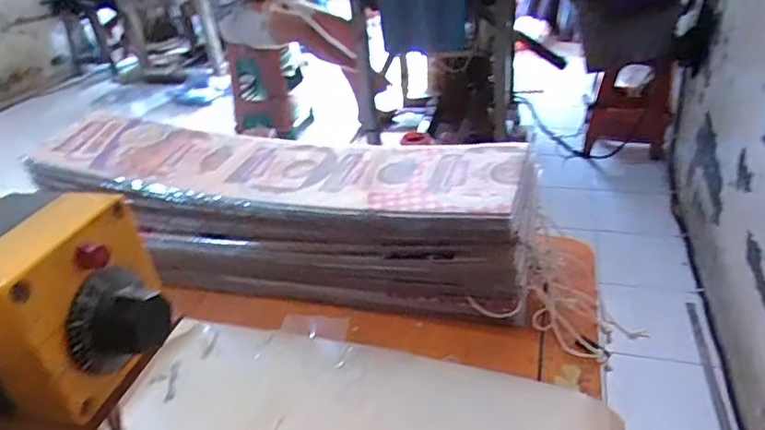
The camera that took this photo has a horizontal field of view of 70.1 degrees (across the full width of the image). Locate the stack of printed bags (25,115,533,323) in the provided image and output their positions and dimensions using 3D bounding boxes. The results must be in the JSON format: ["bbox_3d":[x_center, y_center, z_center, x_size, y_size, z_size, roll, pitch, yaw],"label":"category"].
[{"bbox_3d":[-0.113,-0.015,0.579,0.526,0.132,0.131,7,33,18],"label":"stack of printed bags"}]

